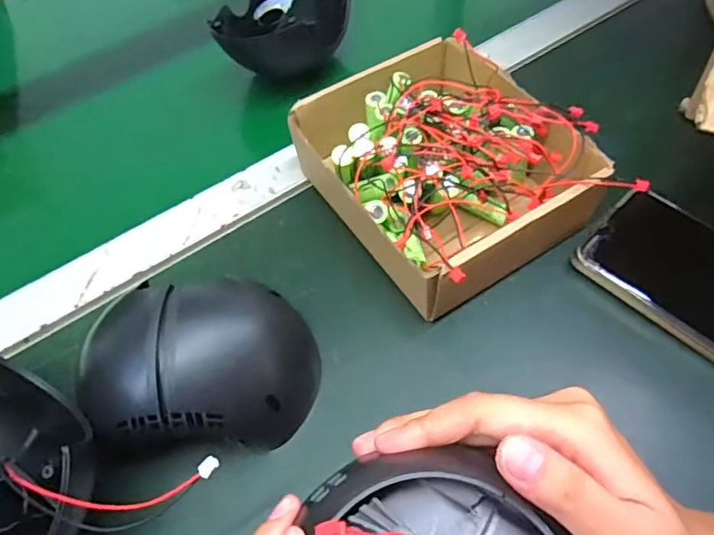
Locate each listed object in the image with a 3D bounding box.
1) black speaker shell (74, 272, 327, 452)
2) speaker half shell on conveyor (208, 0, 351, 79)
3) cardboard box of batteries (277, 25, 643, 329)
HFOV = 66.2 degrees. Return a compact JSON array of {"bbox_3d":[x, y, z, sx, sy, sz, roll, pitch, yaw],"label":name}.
[{"bbox_3d":[-0.086,0.051,0.294,0.126,0.067,0.088,-12,57,-3],"label":"black speaker shell"},{"bbox_3d":[-0.057,-0.212,0.447,0.088,0.059,0.113,6,58,8],"label":"speaker half shell on conveyor"},{"bbox_3d":[0.059,-0.065,0.356,0.159,0.067,0.185,-26,59,-12],"label":"cardboard box of batteries"}]

